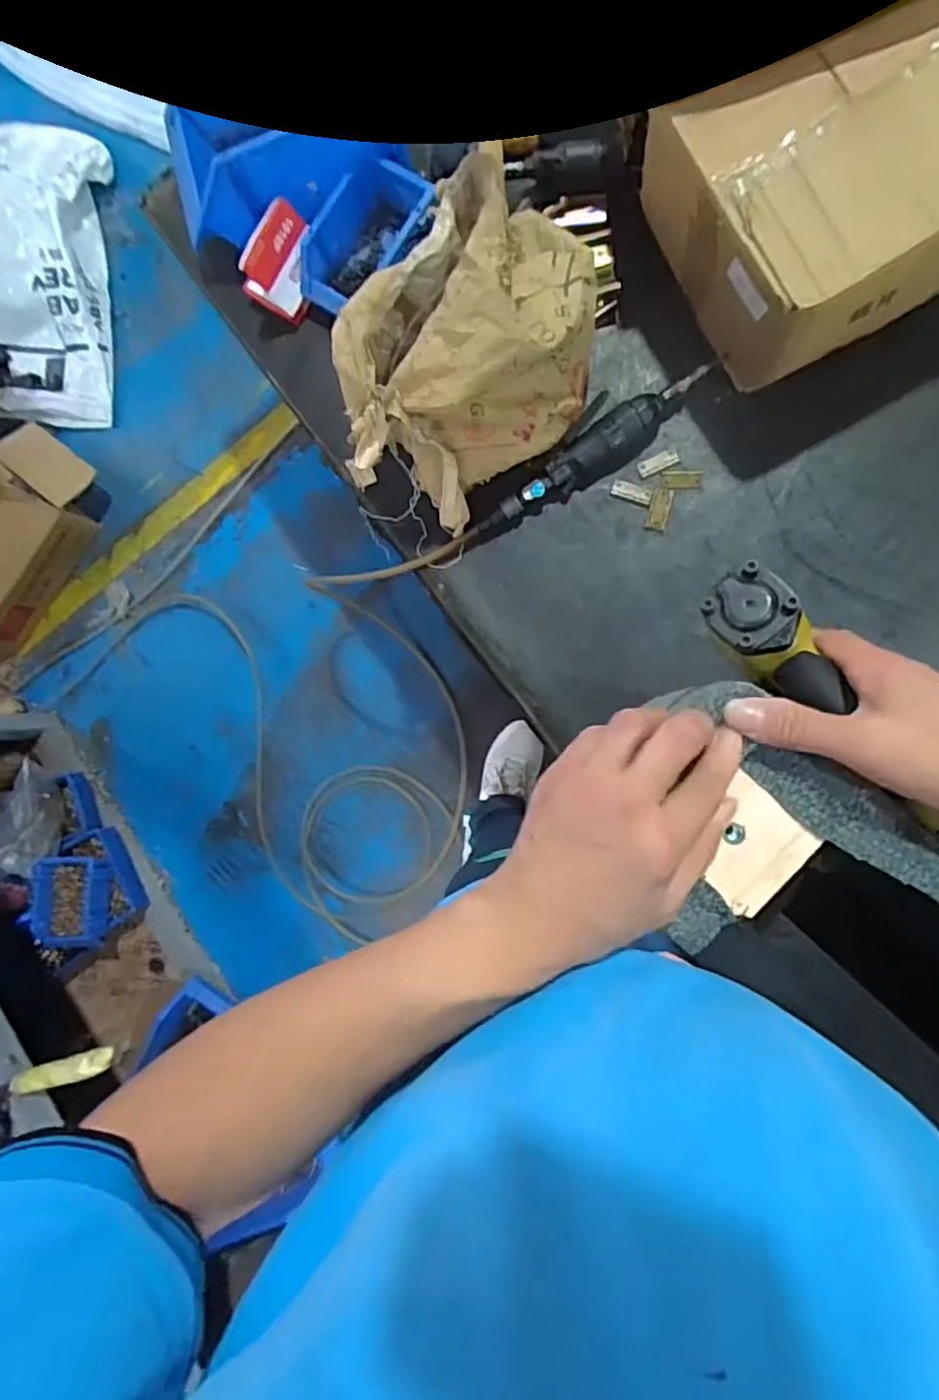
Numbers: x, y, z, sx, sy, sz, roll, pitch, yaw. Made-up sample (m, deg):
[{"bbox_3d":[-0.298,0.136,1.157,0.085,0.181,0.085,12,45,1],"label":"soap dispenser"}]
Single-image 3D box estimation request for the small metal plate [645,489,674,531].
[{"bbox_3d":[0.243,-0.243,0.835,0.026,0.006,0.051,13,91,10],"label":"small metal plate"}]

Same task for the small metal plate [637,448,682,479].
[{"bbox_3d":[0.243,-0.304,0.838,0.051,0.008,0.022,-22,85,8],"label":"small metal plate"}]

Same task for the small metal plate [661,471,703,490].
[{"bbox_3d":[0.269,-0.277,0.825,0.051,0.010,0.022,2,103,7],"label":"small metal plate"}]

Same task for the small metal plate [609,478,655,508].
[{"bbox_3d":[0.210,-0.267,0.841,0.052,0.007,0.022,20,92,10],"label":"small metal plate"}]

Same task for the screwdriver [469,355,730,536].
[{"bbox_3d":[0.150,-0.318,0.825,0.345,0.048,0.074,-32,85,8],"label":"screwdriver"}]

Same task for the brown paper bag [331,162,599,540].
[{"bbox_3d":[0.014,-0.388,0.738,0.383,0.275,0.194,-41,82,6],"label":"brown paper bag"}]

